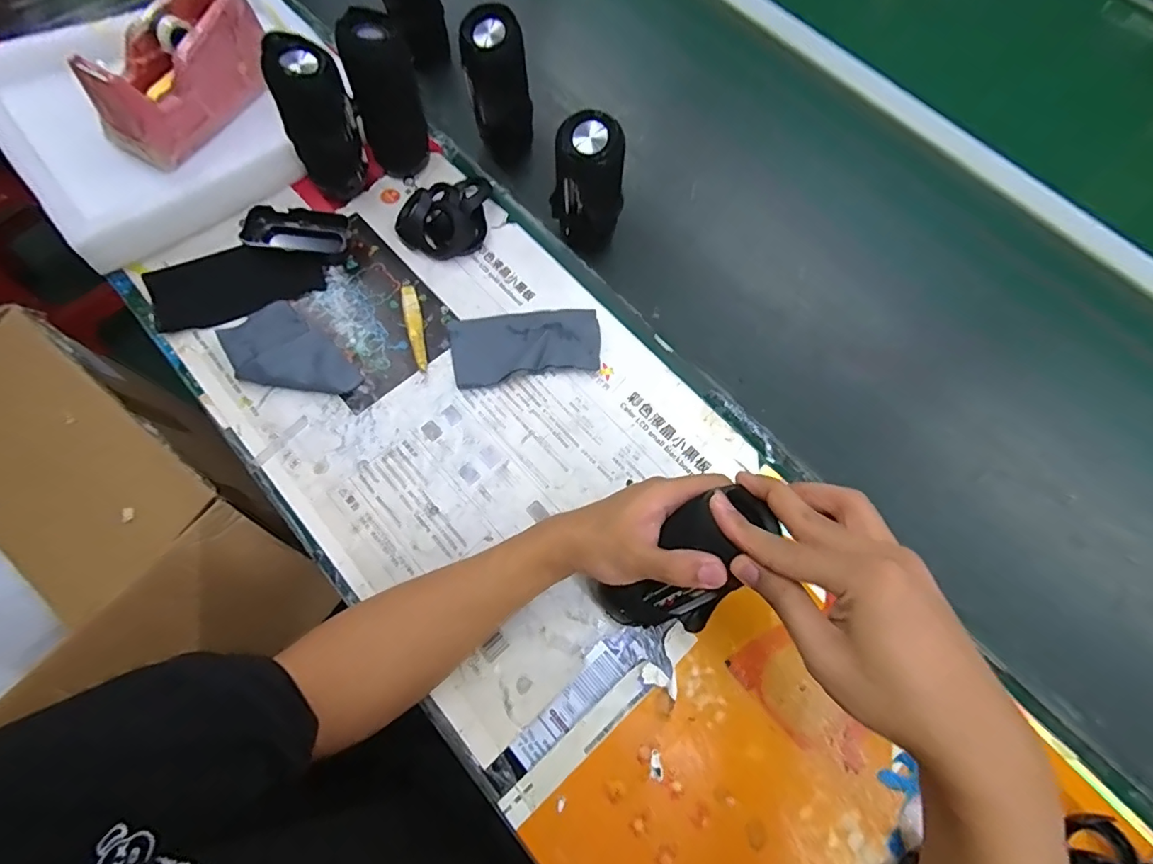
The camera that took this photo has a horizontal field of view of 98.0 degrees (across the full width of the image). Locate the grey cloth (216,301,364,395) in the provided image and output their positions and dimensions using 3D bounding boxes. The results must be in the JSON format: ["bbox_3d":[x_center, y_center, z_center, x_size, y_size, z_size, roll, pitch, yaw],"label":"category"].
[{"bbox_3d":[-0.295,-0.076,0.507,0.141,0.015,0.083,39,72,11],"label":"grey cloth"}]

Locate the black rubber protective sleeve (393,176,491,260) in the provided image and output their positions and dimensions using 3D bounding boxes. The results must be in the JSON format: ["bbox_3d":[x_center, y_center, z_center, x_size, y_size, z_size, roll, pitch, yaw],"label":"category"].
[{"bbox_3d":[-0.144,-0.241,0.558,0.112,0.042,0.085,-24,72,-11],"label":"black rubber protective sleeve"}]

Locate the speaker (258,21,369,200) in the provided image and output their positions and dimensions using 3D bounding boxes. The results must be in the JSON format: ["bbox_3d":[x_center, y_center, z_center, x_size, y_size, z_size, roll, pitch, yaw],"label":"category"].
[{"bbox_3d":[-0.267,-0.321,0.530,0.071,0.151,0.054,-25,73,-11],"label":"speaker"}]

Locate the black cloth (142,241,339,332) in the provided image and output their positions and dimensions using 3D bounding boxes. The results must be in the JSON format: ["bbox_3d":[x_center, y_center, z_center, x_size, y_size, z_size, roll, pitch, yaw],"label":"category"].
[{"bbox_3d":[-0.362,-0.163,0.538,0.182,0.008,0.091,-14,71,-8],"label":"black cloth"}]

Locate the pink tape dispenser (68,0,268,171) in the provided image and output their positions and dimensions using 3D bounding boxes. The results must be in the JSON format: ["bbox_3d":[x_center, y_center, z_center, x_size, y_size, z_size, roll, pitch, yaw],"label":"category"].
[{"bbox_3d":[-0.440,-0.397,0.560,0.077,0.103,0.201,30,71,8],"label":"pink tape dispenser"}]

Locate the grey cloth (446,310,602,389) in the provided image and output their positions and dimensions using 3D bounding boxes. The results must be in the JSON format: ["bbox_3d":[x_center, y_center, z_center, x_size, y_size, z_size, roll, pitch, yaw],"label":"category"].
[{"bbox_3d":[-0.052,-0.092,0.523,0.154,0.009,0.077,-9,70,-6],"label":"grey cloth"}]

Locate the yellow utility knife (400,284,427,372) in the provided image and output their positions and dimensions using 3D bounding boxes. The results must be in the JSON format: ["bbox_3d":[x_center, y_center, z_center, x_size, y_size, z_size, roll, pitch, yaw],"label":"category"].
[{"bbox_3d":[-0.170,-0.112,0.528,0.018,0.005,0.104,-15,71,-8],"label":"yellow utility knife"}]

